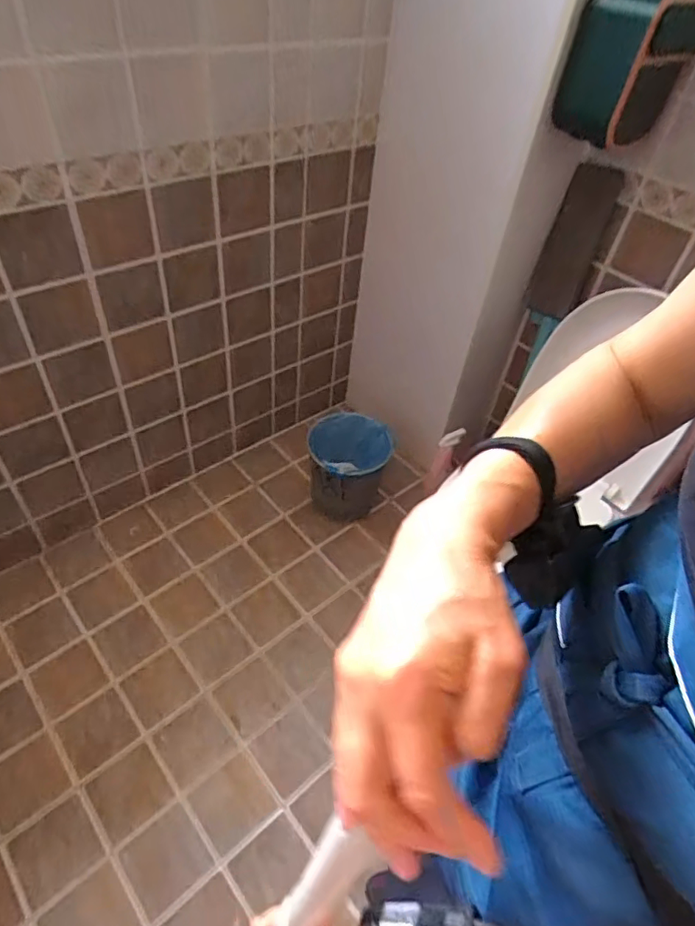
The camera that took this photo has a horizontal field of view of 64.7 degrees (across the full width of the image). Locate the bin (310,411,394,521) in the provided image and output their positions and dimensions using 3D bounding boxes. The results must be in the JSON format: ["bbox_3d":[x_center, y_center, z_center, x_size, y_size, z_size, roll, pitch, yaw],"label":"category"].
[{"bbox_3d":[0.002,0.026,1.520,0.220,0.280,0.182,6,47,0],"label":"bin"}]

